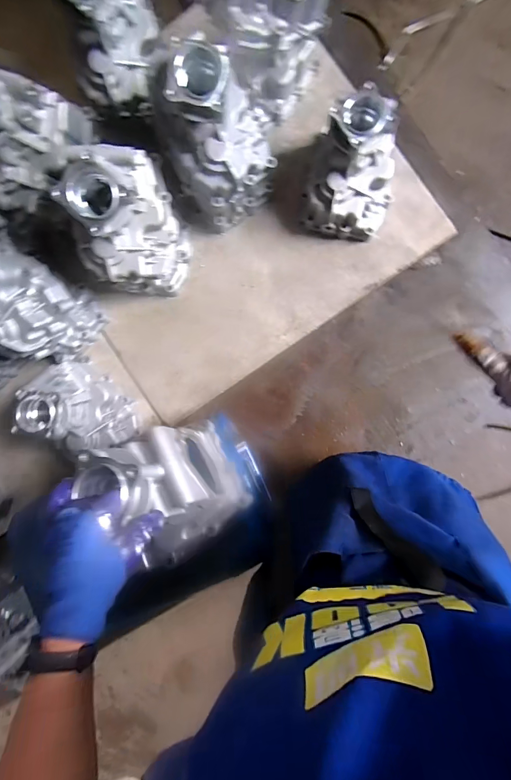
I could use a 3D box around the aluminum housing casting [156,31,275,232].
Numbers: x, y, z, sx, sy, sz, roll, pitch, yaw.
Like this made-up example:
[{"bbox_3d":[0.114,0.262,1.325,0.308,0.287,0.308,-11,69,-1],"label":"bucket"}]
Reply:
[{"bbox_3d":[-0.073,-0.449,0.698,0.191,0.321,0.165,-18,88,4],"label":"aluminum housing casting"}]

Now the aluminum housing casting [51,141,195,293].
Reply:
[{"bbox_3d":[-0.248,-0.305,0.714,0.177,0.319,0.171,-8,89,4],"label":"aluminum housing casting"}]

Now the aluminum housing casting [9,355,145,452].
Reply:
[{"bbox_3d":[-0.365,0.033,0.793,0.171,0.195,0.202,8,90,4],"label":"aluminum housing casting"}]

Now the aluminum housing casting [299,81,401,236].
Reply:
[{"bbox_3d":[0.201,-0.434,0.737,0.177,0.200,0.206,24,91,4],"label":"aluminum housing casting"}]

